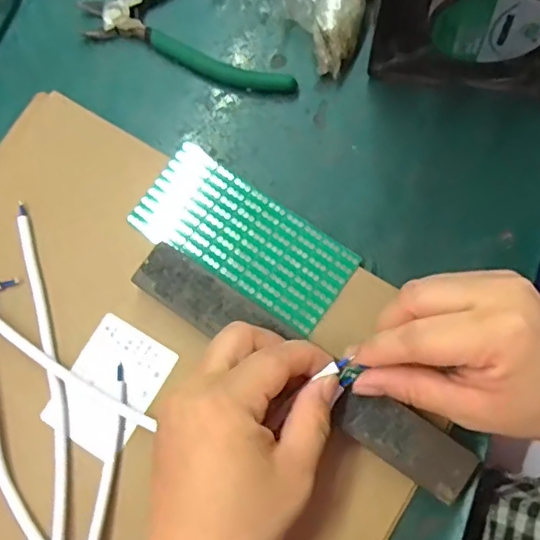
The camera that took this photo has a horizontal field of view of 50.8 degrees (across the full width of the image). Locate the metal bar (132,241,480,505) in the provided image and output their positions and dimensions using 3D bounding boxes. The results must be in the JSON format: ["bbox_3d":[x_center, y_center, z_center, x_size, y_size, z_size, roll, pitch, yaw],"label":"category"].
[{"bbox_3d":[0.016,0.052,0.309,0.204,0.024,0.031,34,81,6],"label":"metal bar"}]

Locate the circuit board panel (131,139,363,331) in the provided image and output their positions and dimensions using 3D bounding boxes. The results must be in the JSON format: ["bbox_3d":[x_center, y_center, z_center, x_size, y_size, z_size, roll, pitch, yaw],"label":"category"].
[{"bbox_3d":[-0.017,-0.019,0.335,0.129,0.007,0.061,37,81,12],"label":"circuit board panel"}]

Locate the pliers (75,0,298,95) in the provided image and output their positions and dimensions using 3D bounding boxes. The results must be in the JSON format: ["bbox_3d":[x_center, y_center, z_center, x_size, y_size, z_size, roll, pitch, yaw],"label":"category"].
[{"bbox_3d":[-0.054,-0.163,0.363,0.131,0.012,0.112,-3,77,2],"label":"pliers"}]

